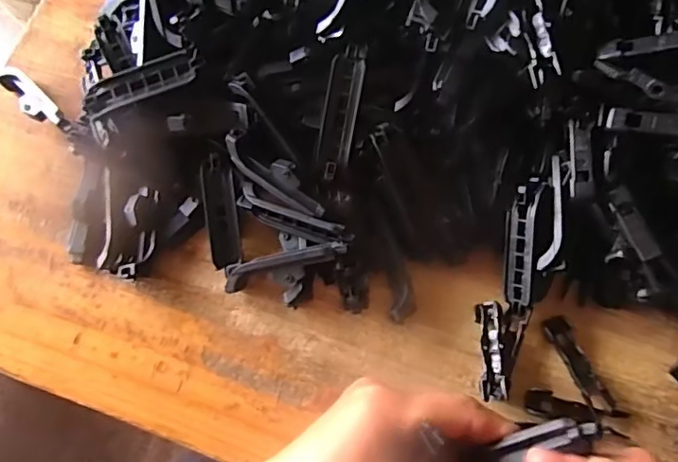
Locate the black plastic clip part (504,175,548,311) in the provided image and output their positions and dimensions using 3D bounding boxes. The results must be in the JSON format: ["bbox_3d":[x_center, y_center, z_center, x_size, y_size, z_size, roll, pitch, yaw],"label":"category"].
[{"bbox_3d":[0.102,0.009,0.308,0.014,0.015,0.075,4,99,3],"label":"black plastic clip part"}]

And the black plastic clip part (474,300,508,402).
[{"bbox_3d":[0.086,0.067,0.308,0.016,0.012,0.054,2,74,2],"label":"black plastic clip part"}]

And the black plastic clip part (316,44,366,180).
[{"bbox_3d":[0.002,-0.066,0.304,0.018,0.015,0.071,12,99,6],"label":"black plastic clip part"}]

